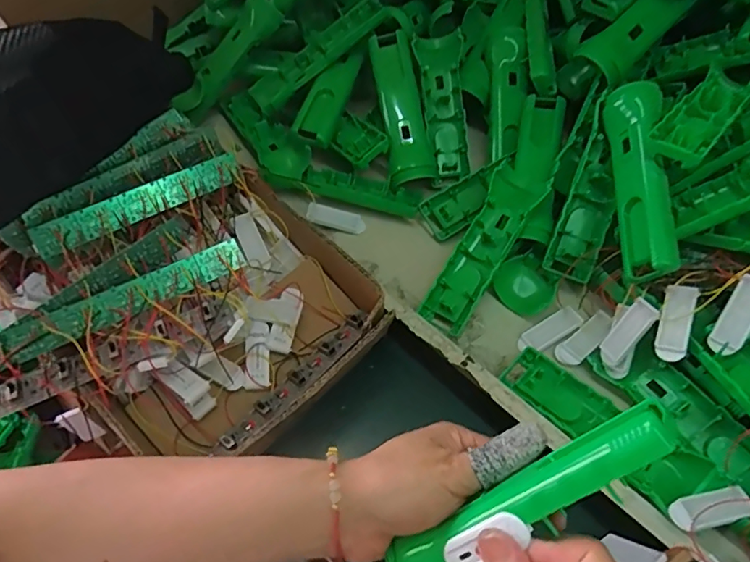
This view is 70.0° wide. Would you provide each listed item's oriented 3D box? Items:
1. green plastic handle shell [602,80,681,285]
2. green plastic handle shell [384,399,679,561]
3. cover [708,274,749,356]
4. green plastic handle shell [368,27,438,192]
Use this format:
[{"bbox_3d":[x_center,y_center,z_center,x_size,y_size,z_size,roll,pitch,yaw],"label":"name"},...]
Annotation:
[{"bbox_3d":[0.213,-0.082,0.425,0.035,0.035,0.163,0,77,2],"label":"green plastic handle shell"},{"bbox_3d":[0.068,0.106,0.256,0.158,0.017,0.023,-42,57,25],"label":"green plastic handle shell"},{"bbox_3d":[0.266,0.021,0.385,0.025,0.012,0.070,35,93,21],"label":"cover"},{"bbox_3d":[0.028,-0.178,0.549,0.045,0.024,0.159,-9,83,-4],"label":"green plastic handle shell"}]

